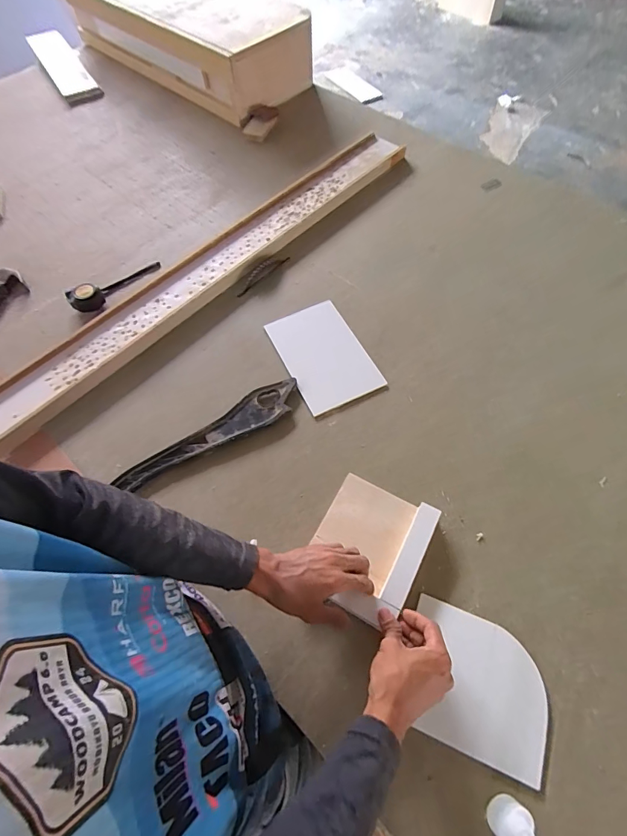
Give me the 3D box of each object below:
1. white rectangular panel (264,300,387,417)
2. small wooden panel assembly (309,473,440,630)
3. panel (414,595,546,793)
[{"bbox_3d":[0.016,-0.126,0.764,0.146,0.012,0.231,-26,64,-10],"label":"white rectangular panel"},{"bbox_3d":[0.078,0.184,0.571,0.148,0.032,0.179,25,66,16],"label":"small wooden panel assembly"},{"bbox_3d":[0.208,0.341,0.507,0.166,0.008,0.148,16,68,17],"label":"panel"}]

